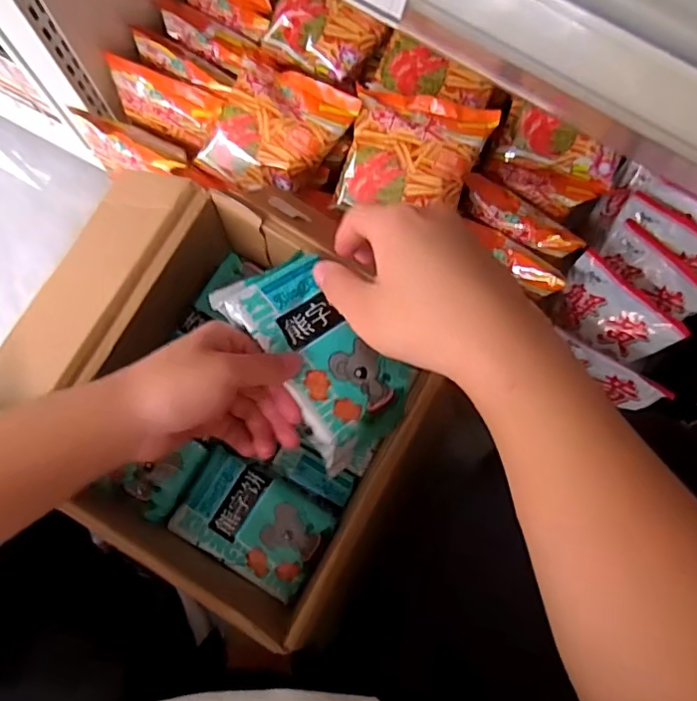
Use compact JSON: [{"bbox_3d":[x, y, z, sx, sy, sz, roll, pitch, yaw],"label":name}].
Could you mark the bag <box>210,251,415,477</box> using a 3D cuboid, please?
[{"bbox_3d":[-0.023,-0.002,0.414,0.085,0.025,0.139,-37,87,-28],"label":"bag"}]

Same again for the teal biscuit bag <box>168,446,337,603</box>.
[{"bbox_3d":[-0.090,0.160,0.524,0.133,0.030,0.089,30,79,5],"label":"teal biscuit bag"}]

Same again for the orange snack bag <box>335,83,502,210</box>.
[{"bbox_3d":[0.063,-0.194,0.566,0.121,0.043,0.129,23,103,5],"label":"orange snack bag"}]

